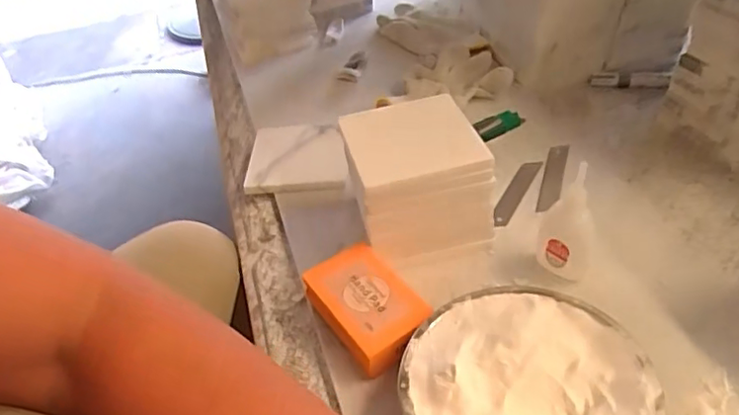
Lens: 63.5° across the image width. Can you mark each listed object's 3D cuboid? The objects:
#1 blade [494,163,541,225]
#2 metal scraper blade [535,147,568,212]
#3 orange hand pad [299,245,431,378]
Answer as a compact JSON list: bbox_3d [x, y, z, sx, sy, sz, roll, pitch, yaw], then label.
[{"bbox_3d":[0.136,-0.014,0.555,0.017,0.006,0.098,17,47,28],"label":"blade"},{"bbox_3d":[0.173,-0.028,0.564,0.019,0.006,0.087,7,50,22],"label":"metal scraper blade"},{"bbox_3d":[-0.001,0.072,0.442,0.061,0.025,0.094,-27,47,-19],"label":"orange hand pad"}]

